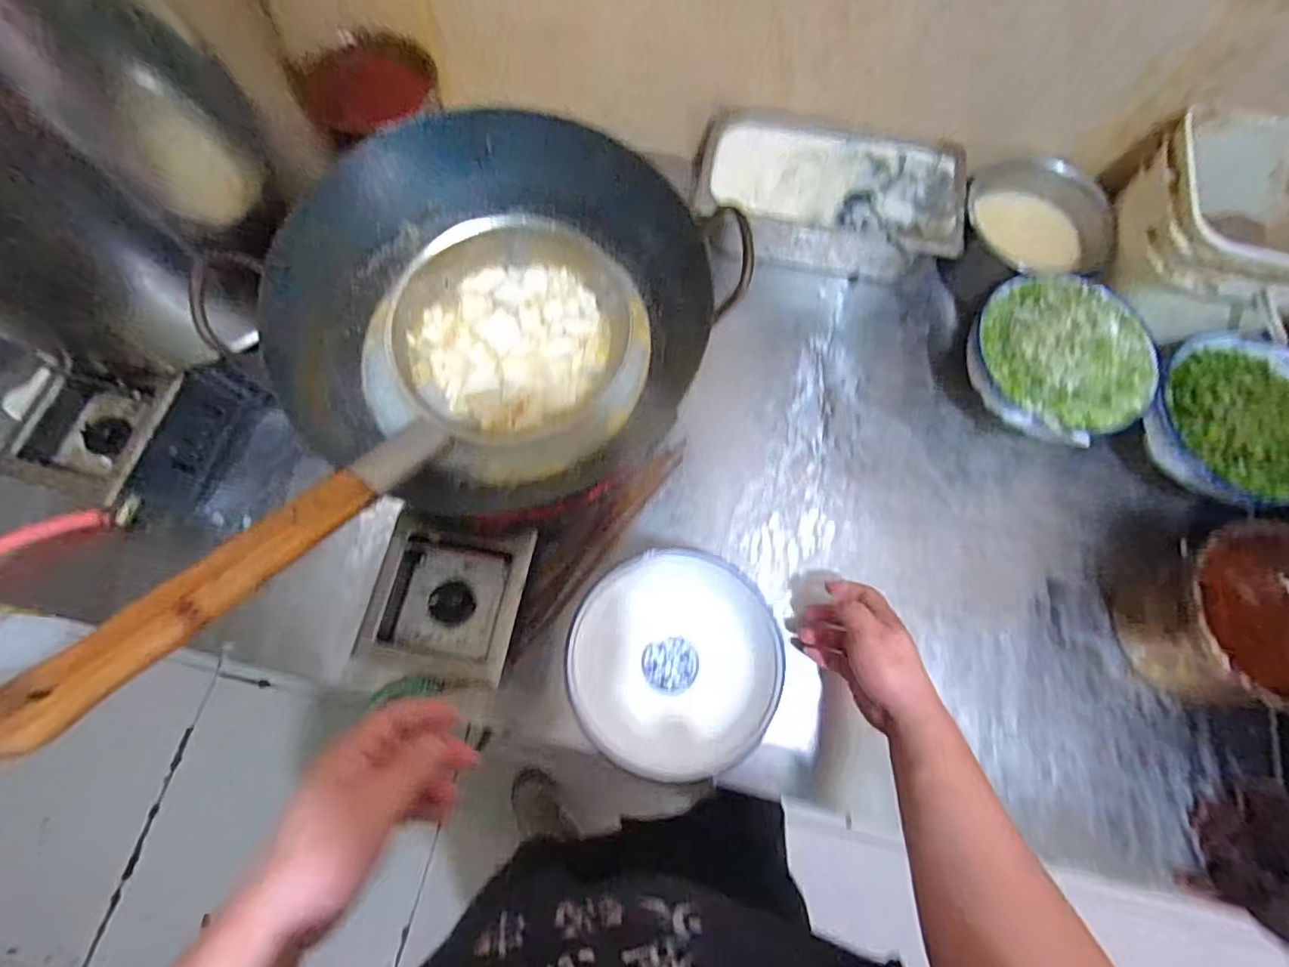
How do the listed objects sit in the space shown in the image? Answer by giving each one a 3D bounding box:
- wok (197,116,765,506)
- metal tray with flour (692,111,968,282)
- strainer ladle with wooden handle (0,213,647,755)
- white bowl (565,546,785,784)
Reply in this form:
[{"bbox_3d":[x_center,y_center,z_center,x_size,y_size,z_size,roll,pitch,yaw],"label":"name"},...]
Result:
[{"bbox_3d":[-0.130,-0.180,0.555,0.357,0.148,0.416,35,70,17],"label":"wok"},{"bbox_3d":[0.237,-0.362,0.748,0.316,0.121,0.158,6,64,5],"label":"metal tray with flour"},{"bbox_3d":[-0.179,-0.056,0.463,0.225,0.122,0.492,21,48,11],"label":"strainer ladle with wooden handle"},{"bbox_3d":[0.035,0.168,0.569,0.201,0.082,0.212,-1,64,1],"label":"white bowl"}]

